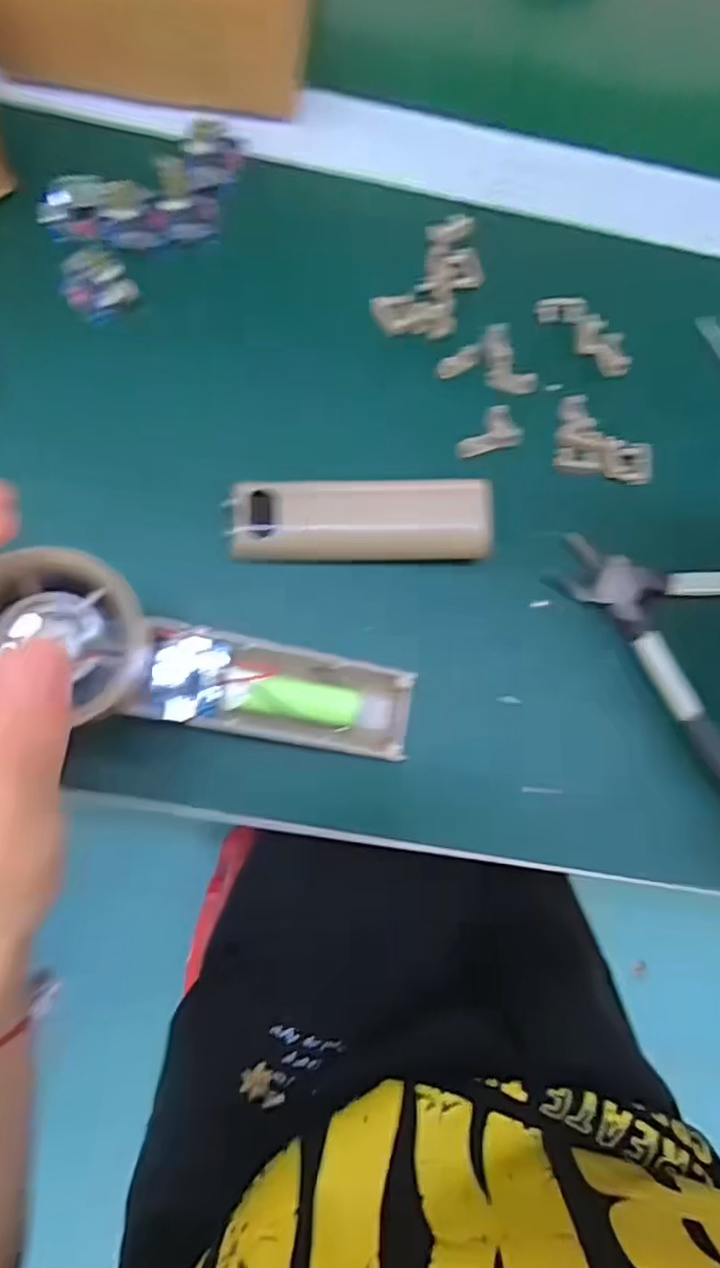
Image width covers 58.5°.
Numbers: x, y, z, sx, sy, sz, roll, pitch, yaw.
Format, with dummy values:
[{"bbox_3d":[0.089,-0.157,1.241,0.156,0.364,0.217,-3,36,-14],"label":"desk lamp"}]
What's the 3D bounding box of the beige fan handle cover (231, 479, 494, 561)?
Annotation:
[{"bbox_3d":[0.001,-0.048,0.268,0.104,0.016,0.032,0,80,-6],"label":"beige fan handle cover"}]

